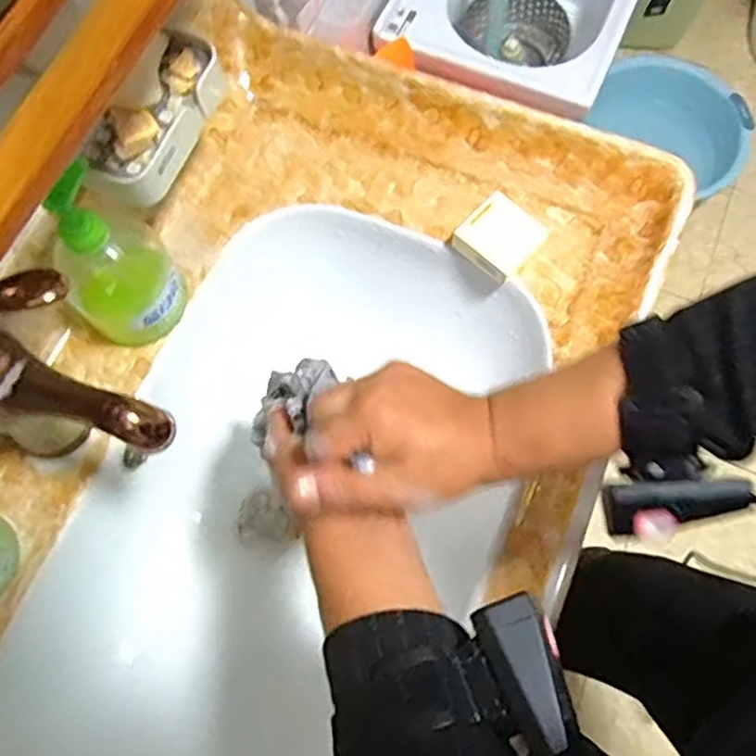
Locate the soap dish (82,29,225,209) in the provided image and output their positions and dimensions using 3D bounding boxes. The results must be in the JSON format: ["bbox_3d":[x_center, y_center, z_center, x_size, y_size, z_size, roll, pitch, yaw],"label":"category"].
[{"bbox_3d":[-0.167,-0.196,0.516,0.069,0.031,0.135,22,72,8],"label":"soap dish"}]

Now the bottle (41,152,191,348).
[{"bbox_3d":[-0.202,-0.086,0.520,0.068,0.151,0.087,42,76,14],"label":"bottle"}]

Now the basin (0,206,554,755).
[{"bbox_3d":[-0.085,0.131,0.608,0.334,0.154,0.554,20,72,7],"label":"basin"}]

